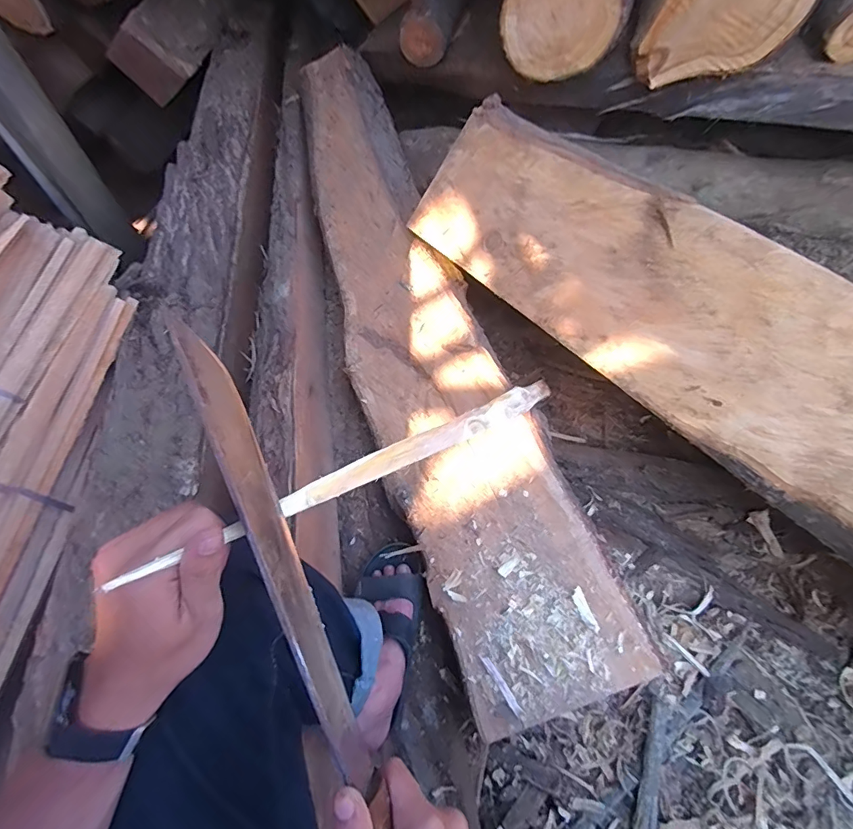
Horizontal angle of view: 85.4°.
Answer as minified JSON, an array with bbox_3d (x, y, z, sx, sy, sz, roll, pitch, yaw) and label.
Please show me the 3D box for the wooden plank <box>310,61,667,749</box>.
[{"bbox_3d":[-0.052,-0.257,0.952,0.274,0.055,1.550,-23,64,7],"label":"wooden plank"}]

